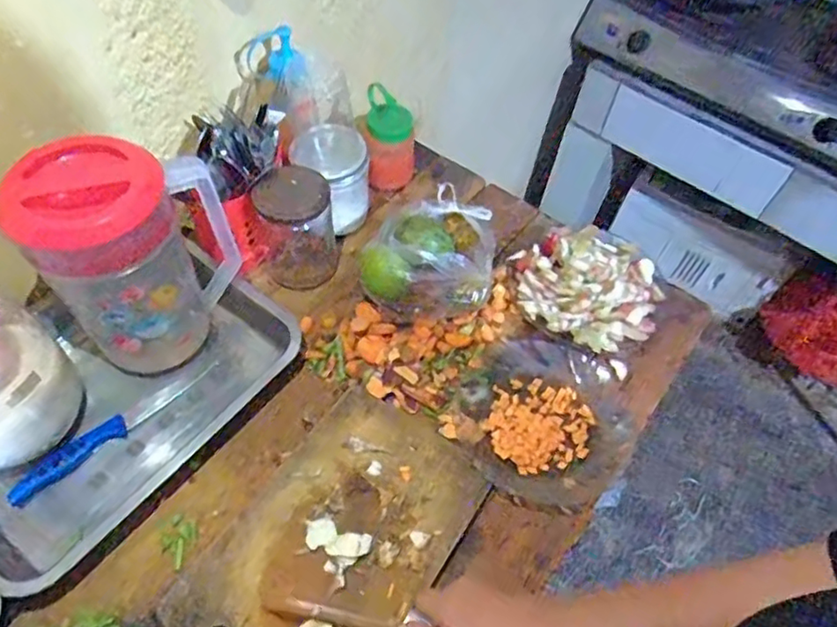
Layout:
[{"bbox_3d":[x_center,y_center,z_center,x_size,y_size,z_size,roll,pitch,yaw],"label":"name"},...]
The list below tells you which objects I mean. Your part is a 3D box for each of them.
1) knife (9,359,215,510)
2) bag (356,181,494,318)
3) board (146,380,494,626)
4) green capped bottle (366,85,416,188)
[{"bbox_3d":[-0.308,0.115,0.610,0.027,0.016,0.216,40,60,22],"label":"knife"},{"bbox_3d":[0.020,-0.073,0.696,0.135,0.072,0.148,13,54,4],"label":"bag"},{"bbox_3d":[-0.078,0.210,0.538,0.182,0.020,0.297,30,57,16],"label":"board"},{"bbox_3d":[-0.036,-0.241,0.808,0.066,0.126,0.065,3,54,-3],"label":"green capped bottle"}]

